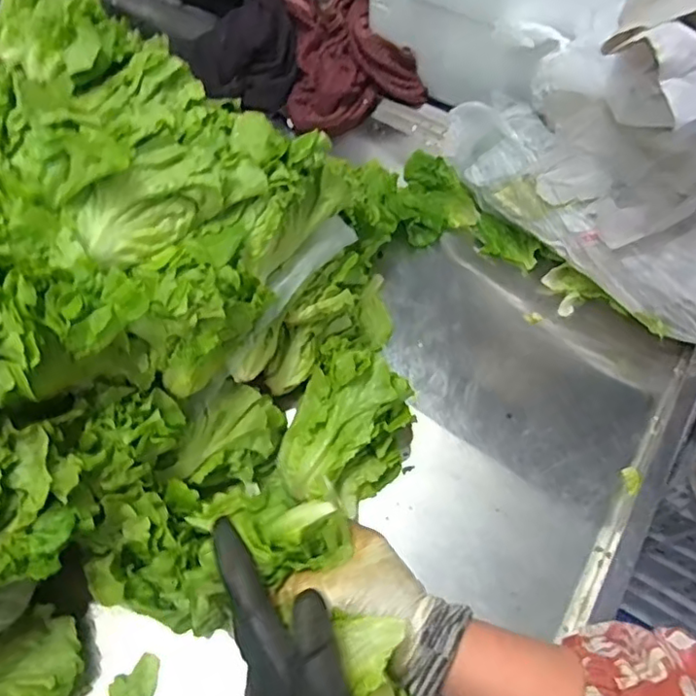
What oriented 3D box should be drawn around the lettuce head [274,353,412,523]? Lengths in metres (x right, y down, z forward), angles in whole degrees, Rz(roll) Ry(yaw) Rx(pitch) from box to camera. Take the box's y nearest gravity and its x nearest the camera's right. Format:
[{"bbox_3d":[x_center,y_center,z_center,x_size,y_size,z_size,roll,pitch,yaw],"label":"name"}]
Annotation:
[{"bbox_3d":[0.000,0.069,0.516,0.100,0.065,0.130,21,65,11],"label":"lettuce head"}]

